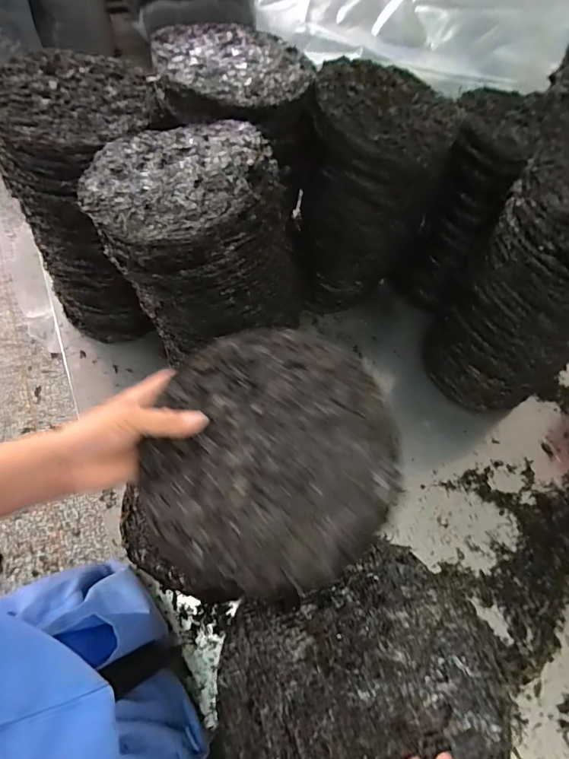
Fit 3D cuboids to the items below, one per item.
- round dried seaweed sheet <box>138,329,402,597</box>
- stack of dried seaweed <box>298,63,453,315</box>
[{"bbox_3d":[-0.014,0.051,0.325,0.189,0.009,0.197,-5,62,10],"label":"round dried seaweed sheet"},{"bbox_3d":[0.126,-0.283,0.711,0.193,0.356,0.161,13,60,3],"label":"stack of dried seaweed"}]

